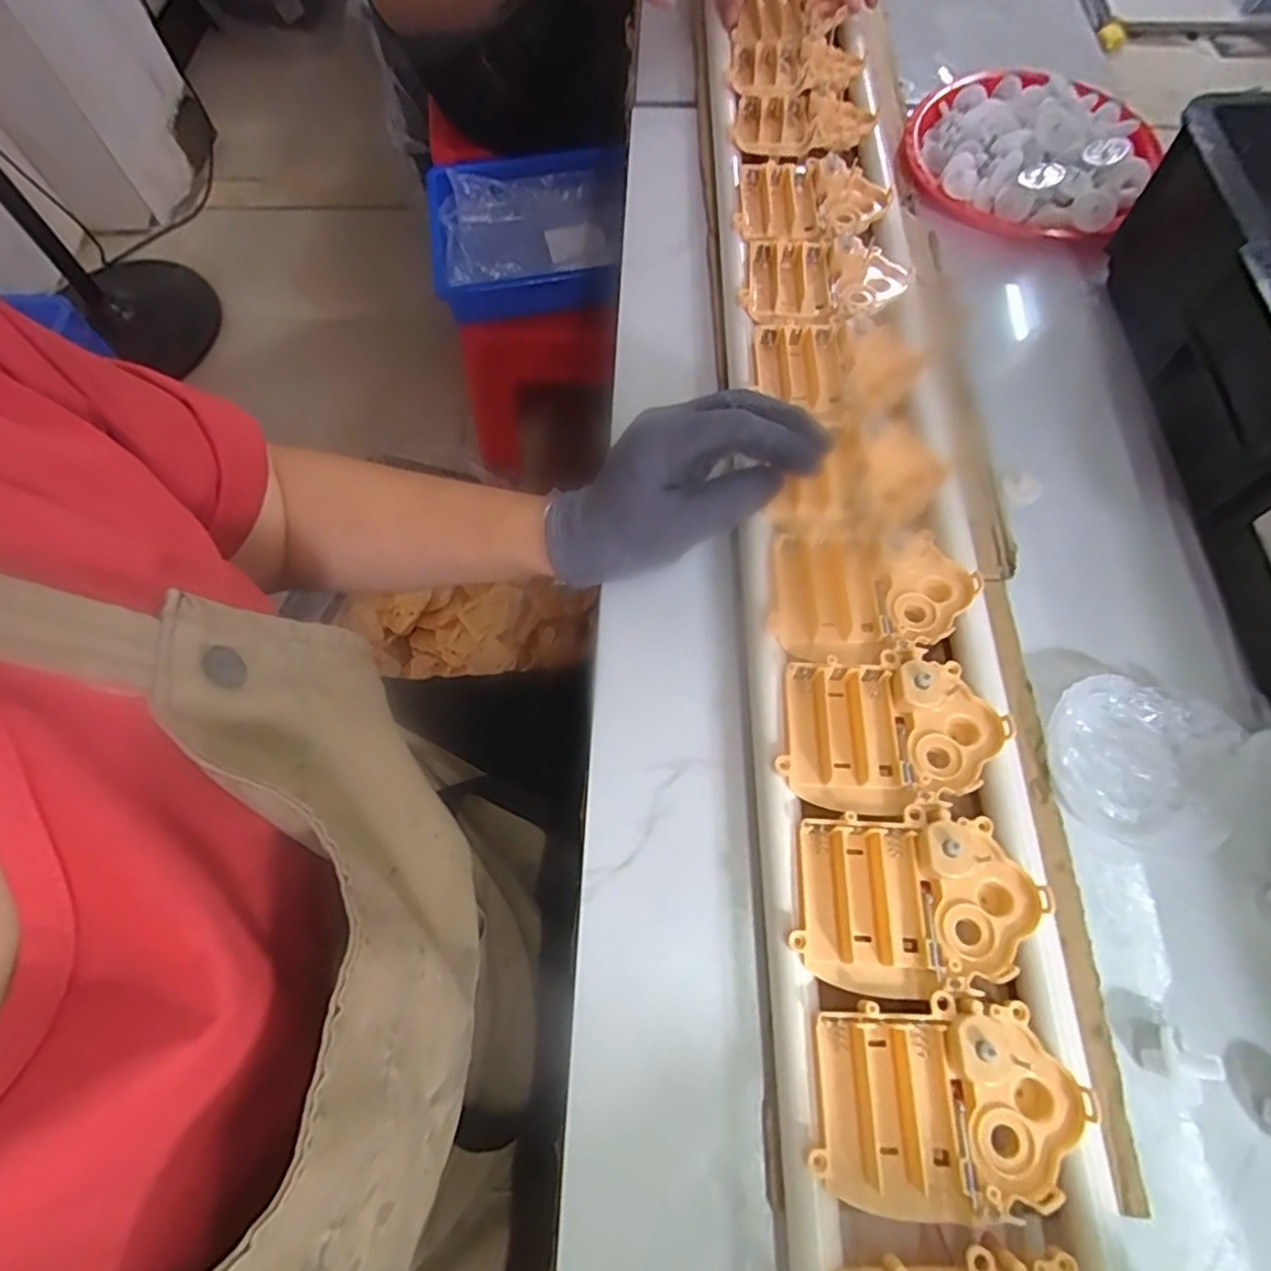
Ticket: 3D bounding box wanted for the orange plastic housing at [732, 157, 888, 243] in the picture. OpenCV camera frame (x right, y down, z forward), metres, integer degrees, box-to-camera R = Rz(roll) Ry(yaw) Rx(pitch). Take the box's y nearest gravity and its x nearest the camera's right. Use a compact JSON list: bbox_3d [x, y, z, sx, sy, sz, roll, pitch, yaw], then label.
[{"bbox_3d":[0.118,-0.291,0.448,0.096,0.020,0.074,9,68,4],"label":"orange plastic housing"}]

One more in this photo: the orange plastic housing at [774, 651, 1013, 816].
[{"bbox_3d":[0.118,0.043,0.305,0.102,0.018,0.069,-6,68,-2],"label":"orange plastic housing"}]

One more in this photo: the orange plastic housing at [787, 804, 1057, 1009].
[{"bbox_3d":[0.118,0.111,0.276,0.101,0.017,0.071,-5,68,-2],"label":"orange plastic housing"}]

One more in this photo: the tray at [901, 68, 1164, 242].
[{"bbox_3d":[0.286,-0.355,0.482,0.167,0.043,0.158,0,68,1],"label":"tray"}]

